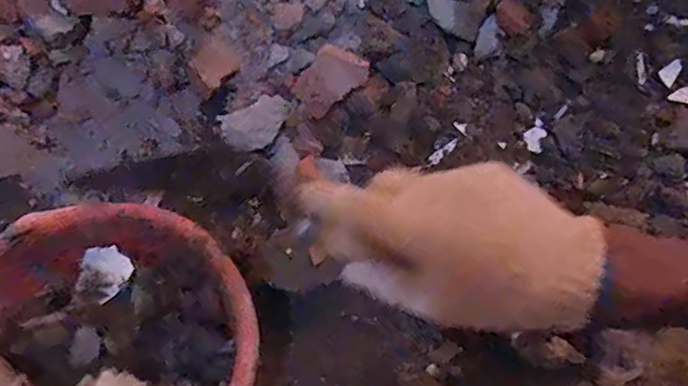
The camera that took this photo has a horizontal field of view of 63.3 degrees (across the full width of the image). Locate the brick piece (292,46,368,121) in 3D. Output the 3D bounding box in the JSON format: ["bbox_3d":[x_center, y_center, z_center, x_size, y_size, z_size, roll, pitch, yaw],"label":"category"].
[{"bbox_3d":[-0.014,-0.122,0.595,0.053,0.019,0.076,43,101,0],"label":"brick piece"}]

